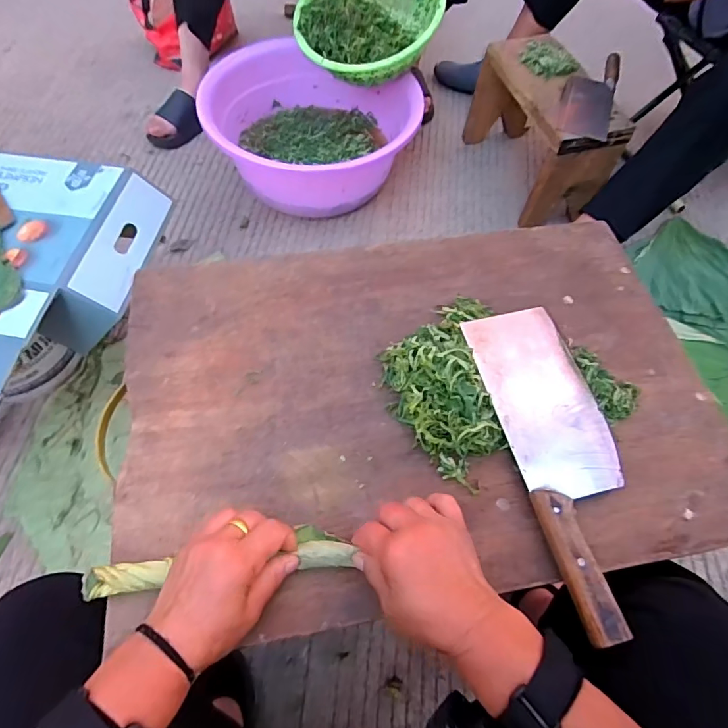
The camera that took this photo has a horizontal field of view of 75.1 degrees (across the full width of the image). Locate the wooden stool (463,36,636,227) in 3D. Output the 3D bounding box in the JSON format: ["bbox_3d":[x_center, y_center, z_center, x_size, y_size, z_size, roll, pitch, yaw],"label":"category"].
[{"bbox_3d":[0.406,-0.552,1.114,0.205,0.271,0.390,-12,59,-7],"label":"wooden stool"}]

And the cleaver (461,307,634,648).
[{"bbox_3d":[0.187,0.079,0.444,0.099,0.025,0.299,-12,59,-7],"label":"cleaver"}]

